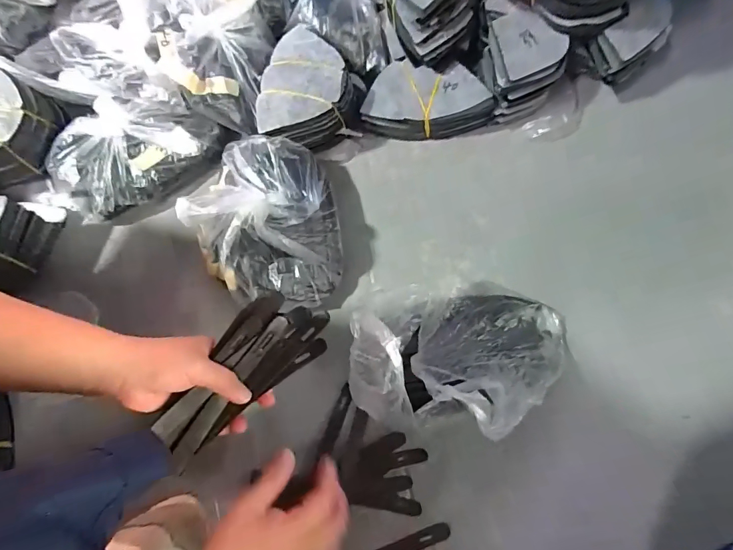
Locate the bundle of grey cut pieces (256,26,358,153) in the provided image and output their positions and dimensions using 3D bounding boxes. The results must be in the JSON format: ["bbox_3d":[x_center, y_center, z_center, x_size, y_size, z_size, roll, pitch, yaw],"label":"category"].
[{"bbox_3d":[-0.078,-0.248,0.536,0.121,0.054,0.157,-5,74,0],"label":"bundle of grey cut pieces"}]

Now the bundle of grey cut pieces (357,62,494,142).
[{"bbox_3d":[0.084,-0.241,0.561,0.170,0.048,0.095,4,74,3],"label":"bundle of grey cut pieces"}]

